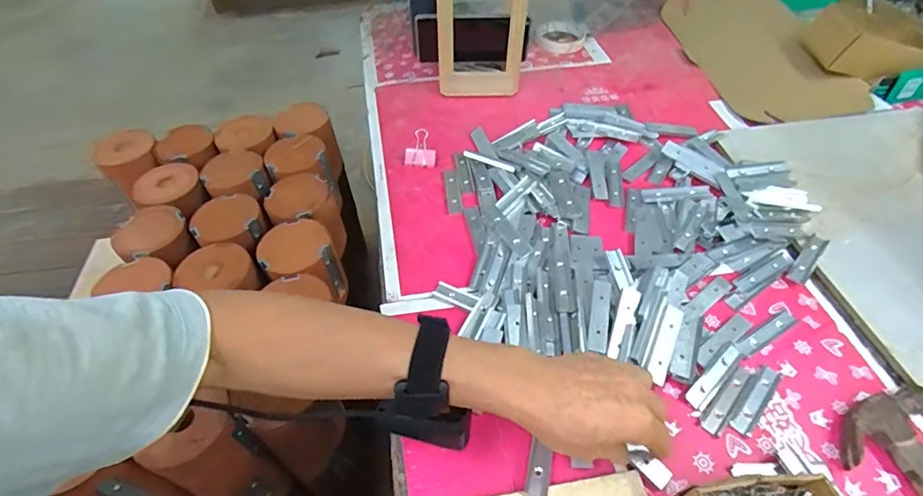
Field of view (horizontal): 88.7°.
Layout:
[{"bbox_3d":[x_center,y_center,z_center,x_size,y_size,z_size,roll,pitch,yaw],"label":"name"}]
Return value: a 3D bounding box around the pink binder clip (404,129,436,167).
[{"bbox_3d":[-0.056,-0.132,0.625,0.042,0.032,0.037,-3,50,-1],"label":"pink binder clip"}]

